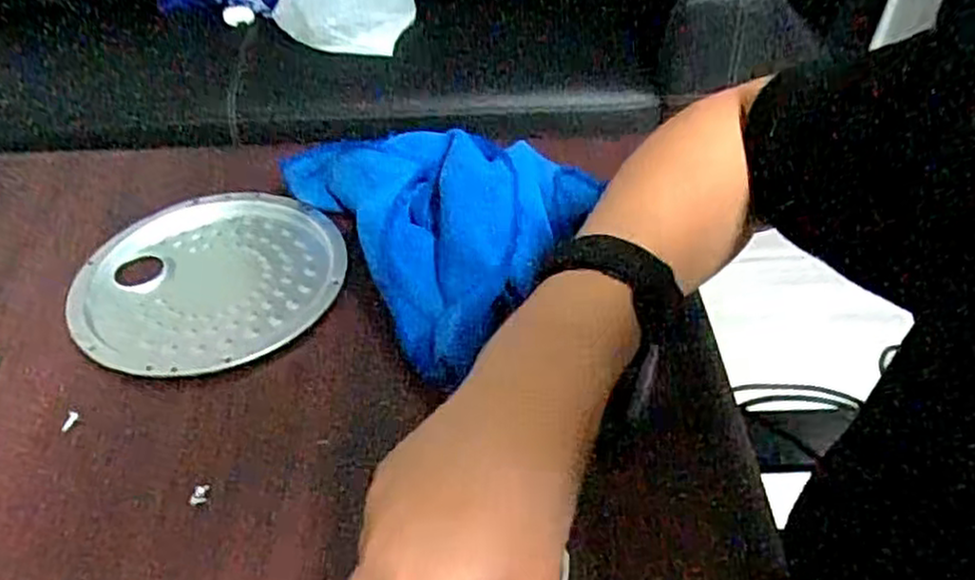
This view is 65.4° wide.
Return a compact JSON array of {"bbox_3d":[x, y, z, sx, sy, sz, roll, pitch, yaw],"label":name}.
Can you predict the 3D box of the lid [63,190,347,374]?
[{"bbox_3d":[-0.191,-0.012,0.529,0.173,0.017,0.179,-2,42,2],"label":"lid"}]

